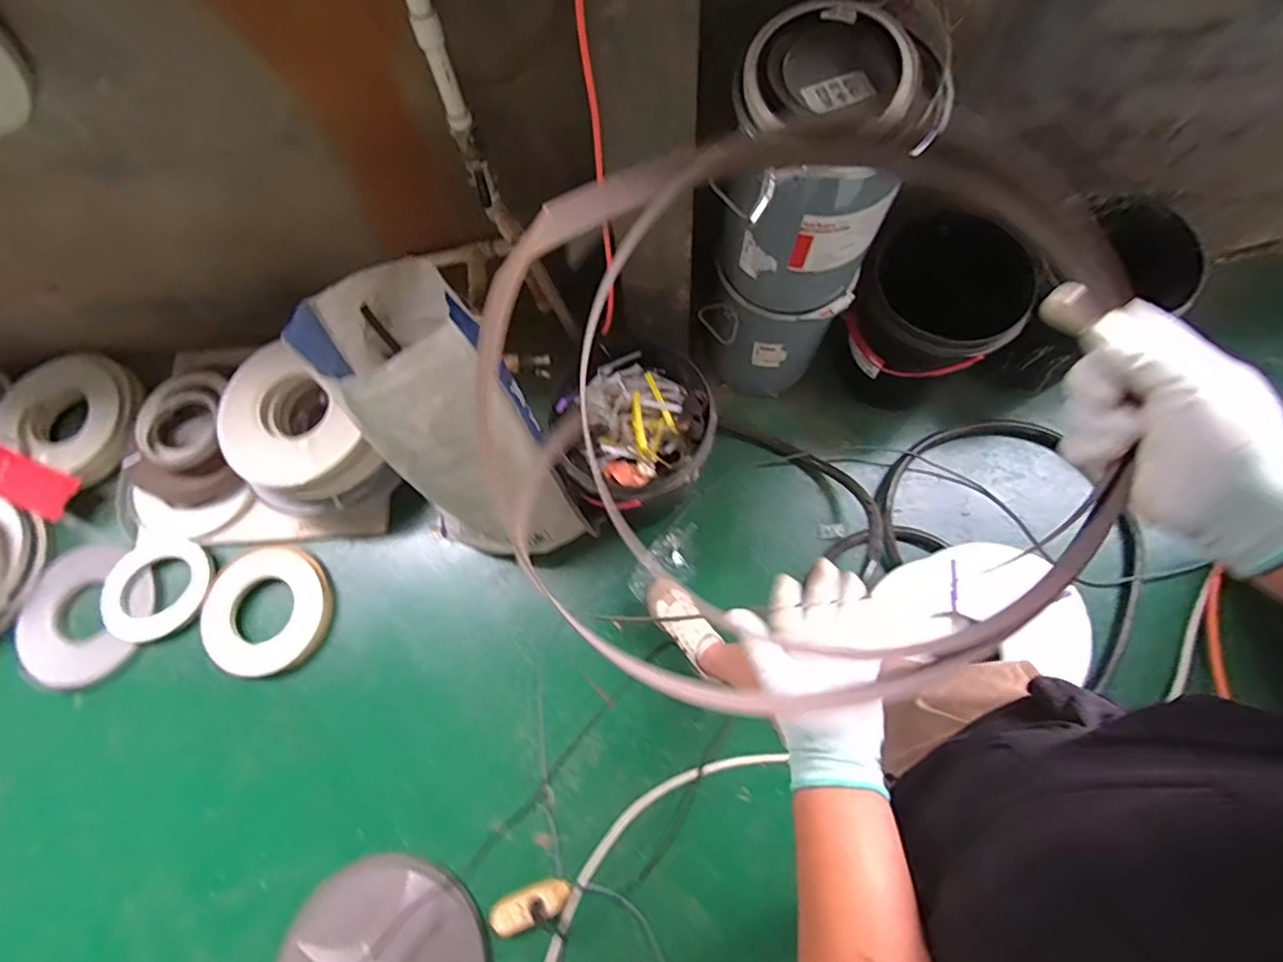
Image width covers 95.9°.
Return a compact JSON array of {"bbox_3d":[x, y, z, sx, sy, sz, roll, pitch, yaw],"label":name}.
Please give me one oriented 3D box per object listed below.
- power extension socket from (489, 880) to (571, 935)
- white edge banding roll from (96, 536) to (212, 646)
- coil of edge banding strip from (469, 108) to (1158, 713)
[{"bbox_3d":[-0.230,0.890,1.205,0.167,0.039,0.069,-17,73,-3],"label":"power extension socket"},{"bbox_3d":[-1.217,0.270,1.457,0.246,0.034,0.246,5,70,-13],"label":"white edge banding roll"},{"bbox_3d":[0.095,-0.046,0.359,0.390,0.030,0.371,0,89,-1],"label":"coil of edge banding strip"}]

